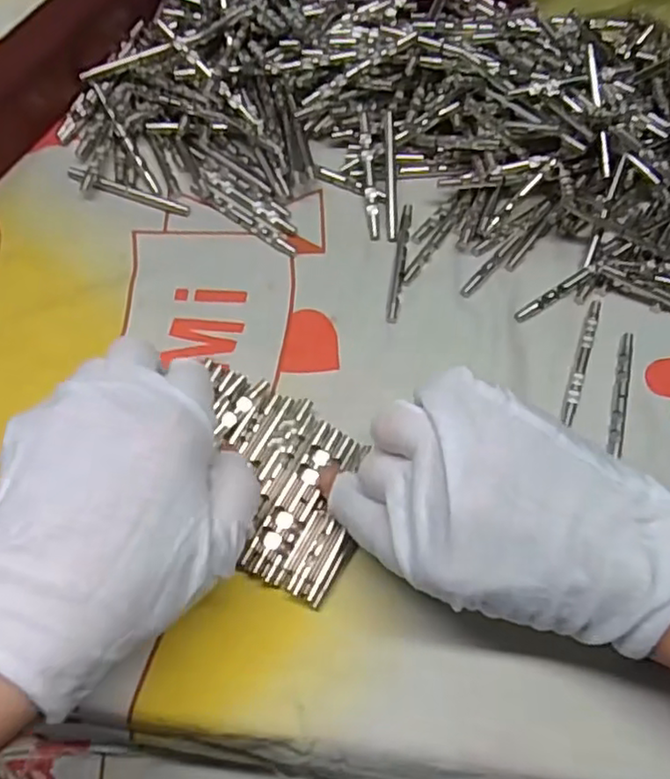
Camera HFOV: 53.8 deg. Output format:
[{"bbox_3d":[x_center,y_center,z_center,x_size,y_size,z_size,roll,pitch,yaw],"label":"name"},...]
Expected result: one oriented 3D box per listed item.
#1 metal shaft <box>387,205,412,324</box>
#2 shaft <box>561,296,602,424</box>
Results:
[{"bbox_3d":[0.032,-0.064,0.327,0.005,0.004,0.068,9,68,1],"label":"metal shaft"},{"bbox_3d":[0.116,-0.015,0.308,0.006,0.004,0.068,20,68,5],"label":"shaft"}]

